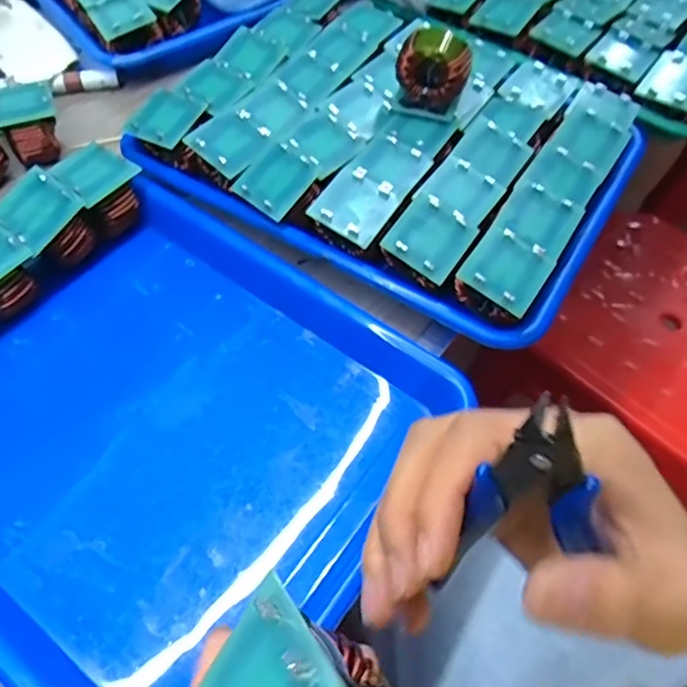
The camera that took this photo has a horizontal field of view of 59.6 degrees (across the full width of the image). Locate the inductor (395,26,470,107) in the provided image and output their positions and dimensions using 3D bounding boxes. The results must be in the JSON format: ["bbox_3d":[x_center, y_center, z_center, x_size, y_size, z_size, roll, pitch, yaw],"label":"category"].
[{"bbox_3d":[0.063,-0.189,0.420,0.046,0.049,0.032,20,59,11],"label":"inductor"}]

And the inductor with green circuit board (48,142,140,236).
[{"bbox_3d":[-0.159,-0.100,0.400,0.035,0.051,0.044,26,61,17],"label":"inductor with green circuit board"}]

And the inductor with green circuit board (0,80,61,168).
[{"bbox_3d":[-0.234,-0.163,0.448,0.044,0.045,0.034,-20,59,-13],"label":"inductor with green circuit board"}]

